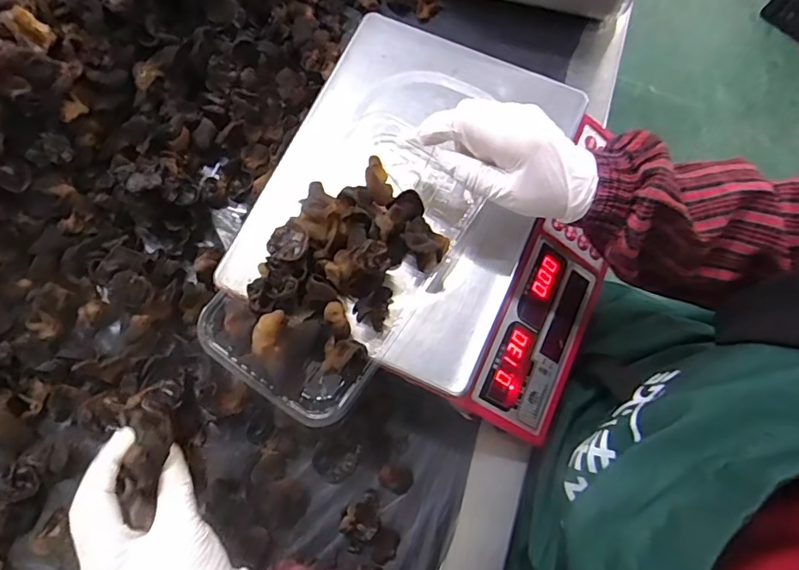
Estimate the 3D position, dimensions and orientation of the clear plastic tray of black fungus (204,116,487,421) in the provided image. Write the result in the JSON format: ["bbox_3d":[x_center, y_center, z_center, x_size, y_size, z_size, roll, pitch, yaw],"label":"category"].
[{"bbox_3d":[-0.041,-0.018,0.387,0.124,0.043,0.224,34,75,10],"label":"clear plastic tray of black fungus"}]

